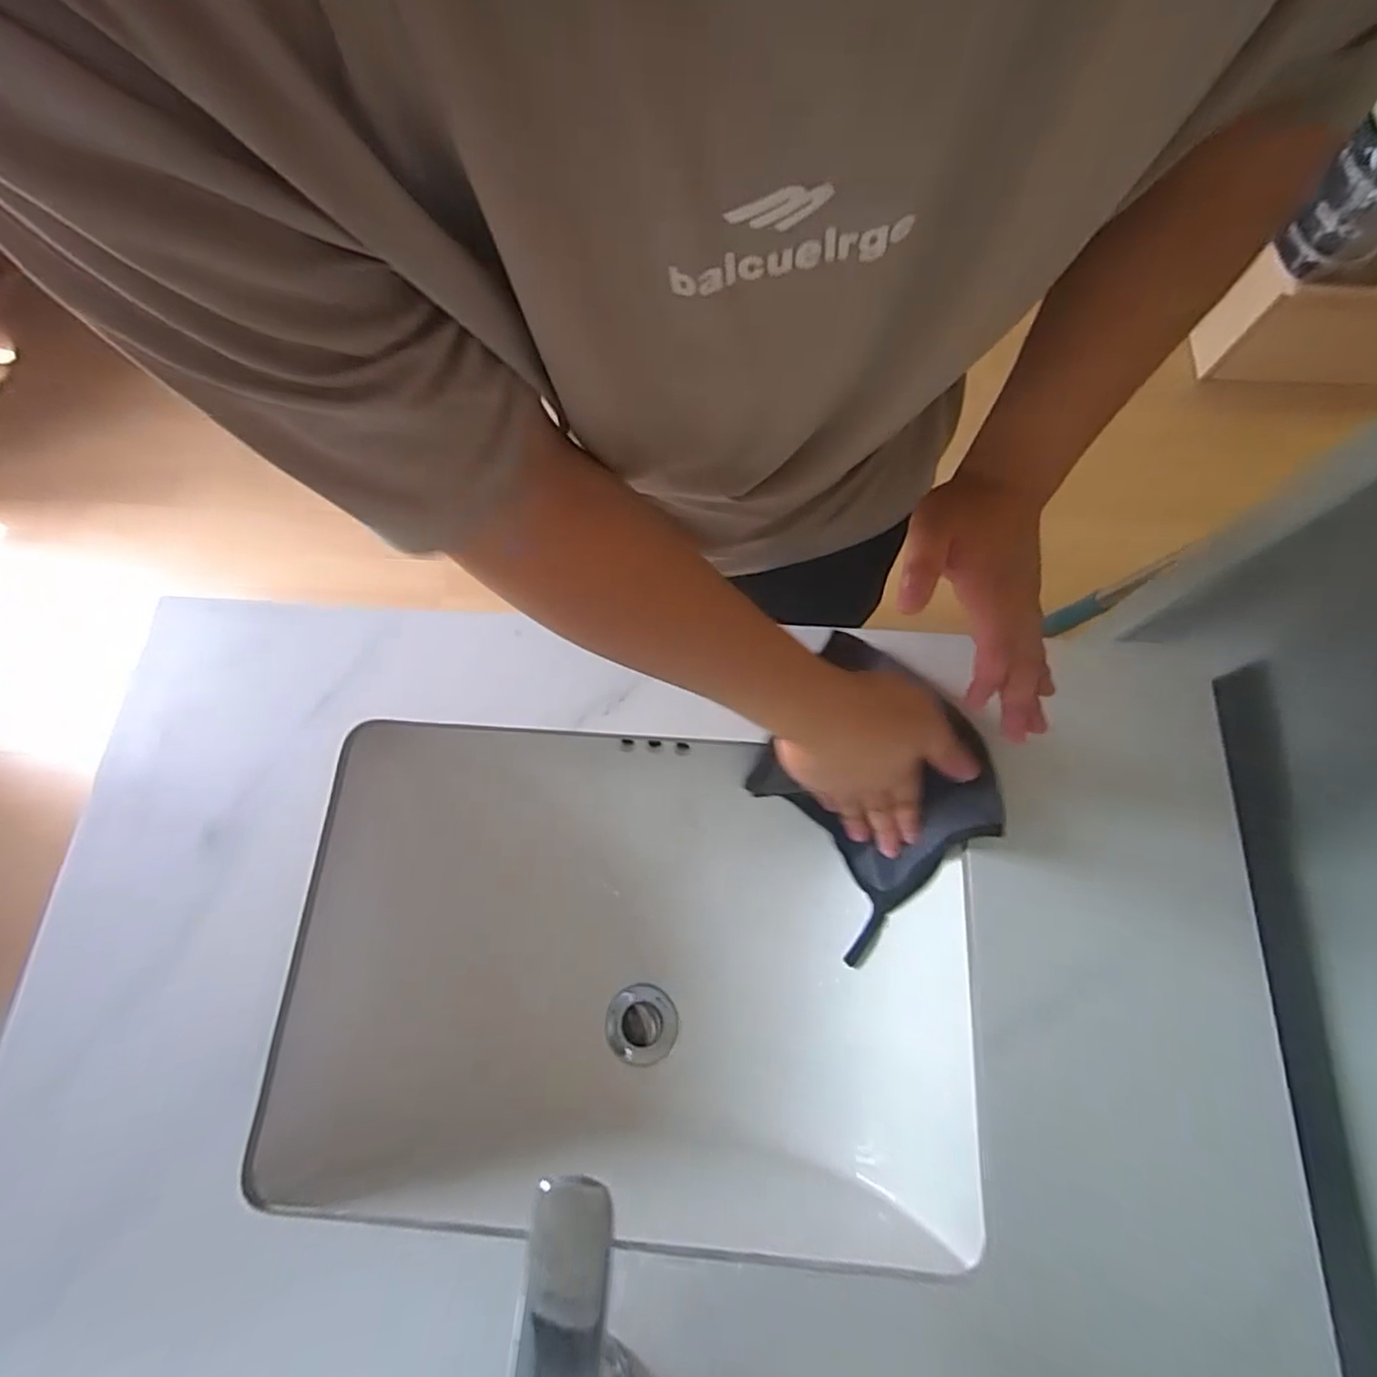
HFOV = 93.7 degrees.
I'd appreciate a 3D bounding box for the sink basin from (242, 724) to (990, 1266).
[{"bbox_3d":[-0.033,0.212,0.479,0.447,0.132,0.335,5,72,3],"label":"sink basin"}]

